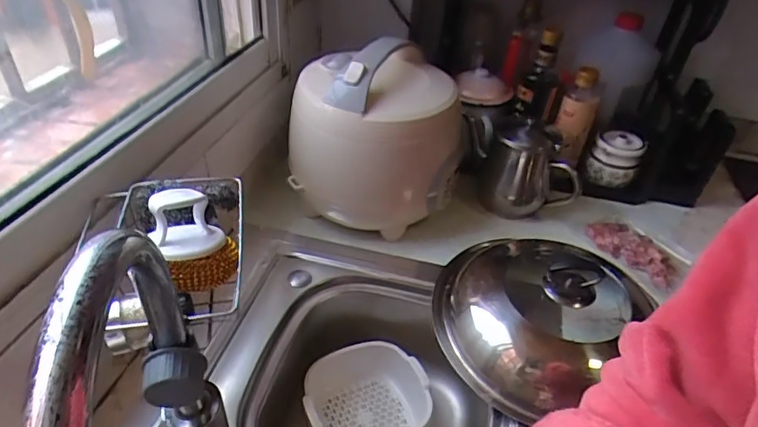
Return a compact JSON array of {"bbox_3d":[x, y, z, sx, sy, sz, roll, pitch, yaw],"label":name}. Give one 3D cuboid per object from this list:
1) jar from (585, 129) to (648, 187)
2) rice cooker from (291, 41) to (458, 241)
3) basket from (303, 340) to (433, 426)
[{"bbox_3d":[0.408,-0.095,0.878,0.082,0.072,0.072,20,41,17],"label":"jar"},{"bbox_3d":[0.011,-0.119,0.773,0.236,0.241,0.251,13,40,10],"label":"rice cooker"},{"bbox_3d":[-0.017,0.253,0.670,0.151,0.073,0.147,-7,41,-14],"label":"basket"}]

